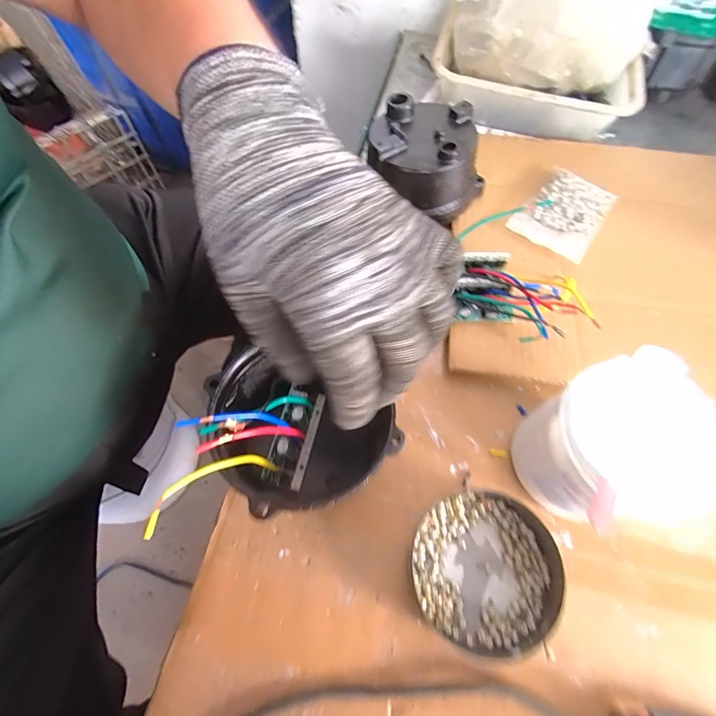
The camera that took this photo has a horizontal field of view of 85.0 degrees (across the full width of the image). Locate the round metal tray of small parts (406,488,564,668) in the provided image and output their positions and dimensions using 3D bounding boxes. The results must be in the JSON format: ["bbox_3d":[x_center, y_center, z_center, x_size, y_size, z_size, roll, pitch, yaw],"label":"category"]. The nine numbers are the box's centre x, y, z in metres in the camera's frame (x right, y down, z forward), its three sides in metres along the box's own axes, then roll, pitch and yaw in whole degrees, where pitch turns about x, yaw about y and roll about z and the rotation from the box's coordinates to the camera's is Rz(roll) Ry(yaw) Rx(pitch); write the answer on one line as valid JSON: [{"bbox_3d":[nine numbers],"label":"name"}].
[{"bbox_3d":[0.092,0.154,0.285,0.102,0.028,0.101,0,65,-1],"label":"round metal tray of small parts"}]

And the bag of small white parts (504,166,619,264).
[{"bbox_3d":[0.227,-0.160,0.430,0.081,0.010,0.115,35,70,14],"label":"bag of small white parts"}]

